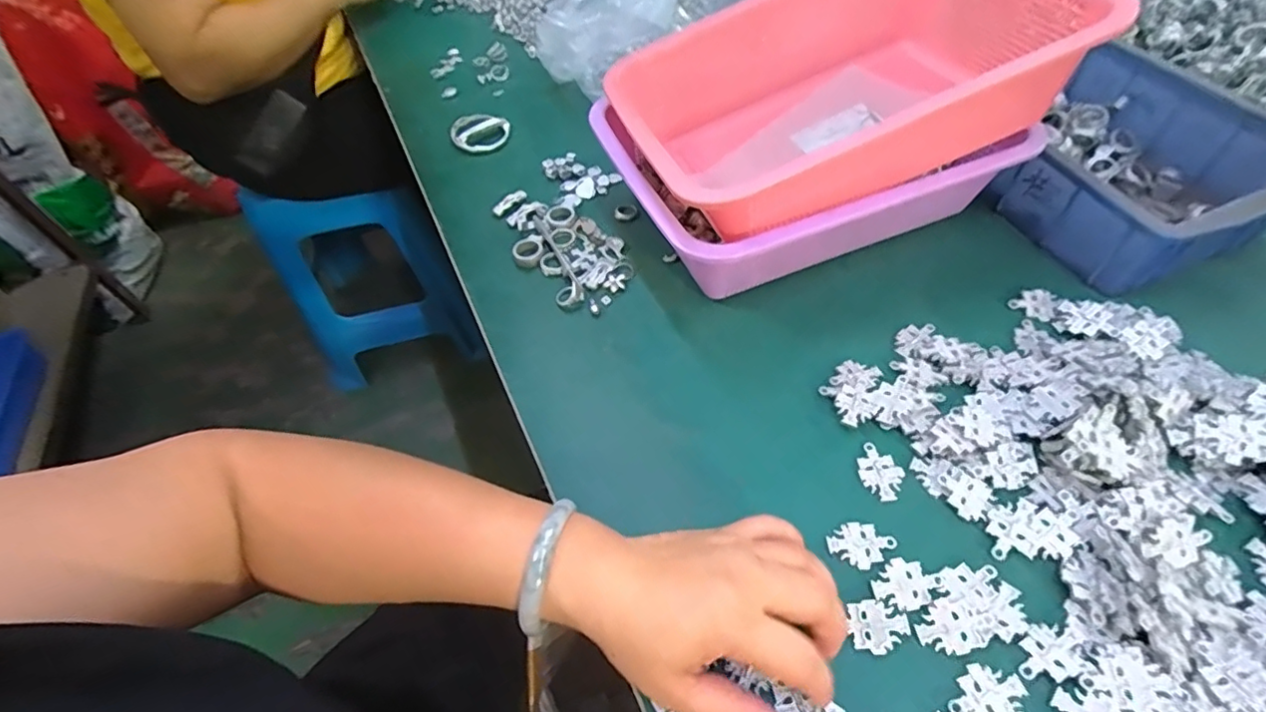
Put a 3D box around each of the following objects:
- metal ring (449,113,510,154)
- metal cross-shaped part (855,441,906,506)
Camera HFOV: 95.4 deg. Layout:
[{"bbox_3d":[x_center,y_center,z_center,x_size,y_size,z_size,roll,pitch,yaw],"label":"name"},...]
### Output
[{"bbox_3d":[-0.162,-0.236,0.609,0.061,0.014,0.061,-2,54,3],"label":"metal ring"},{"bbox_3d":[0.153,0.071,0.355,0.025,0.004,0.037,-17,54,-7],"label":"metal cross-shaped part"}]

